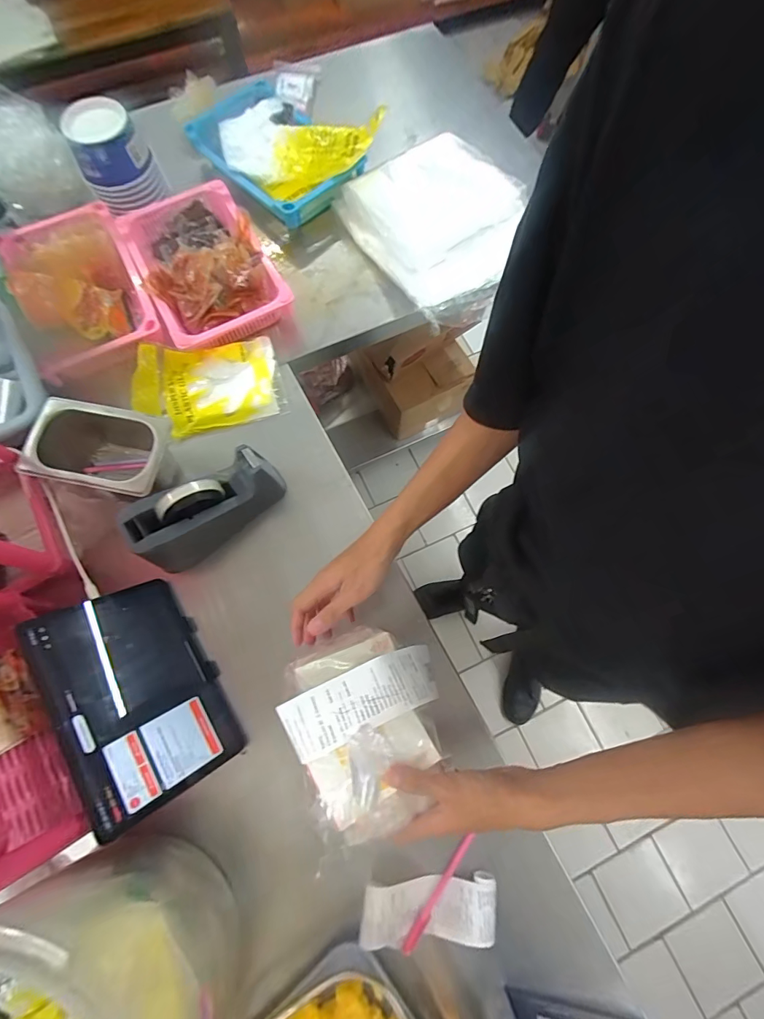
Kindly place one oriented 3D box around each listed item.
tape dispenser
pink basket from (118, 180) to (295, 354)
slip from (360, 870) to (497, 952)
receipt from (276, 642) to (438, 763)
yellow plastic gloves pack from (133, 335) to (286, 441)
[{"bbox_3d":[-0.228,-0.003,0.575,0.193,0.095,0.074,-33,76,-10],"label":"tape dispenser"},{"bbox_3d":[-0.293,-0.404,0.707,0.194,0.058,0.289,-29,75,-9],"label":"pink basket"},{"bbox_3d":[0.053,0.451,0.487,0.149,0.026,0.058,-4,73,-2],"label":"slip"},{"bbox_3d":[-0.015,0.184,0.431,0.161,0.060,0.056,-18,74,-19],"label":"receipt"},{"bbox_3d":[-0.262,-0.191,0.659,0.204,0.042,0.128,-15,83,-11],"label":"yellow plastic gloves pack"}]

